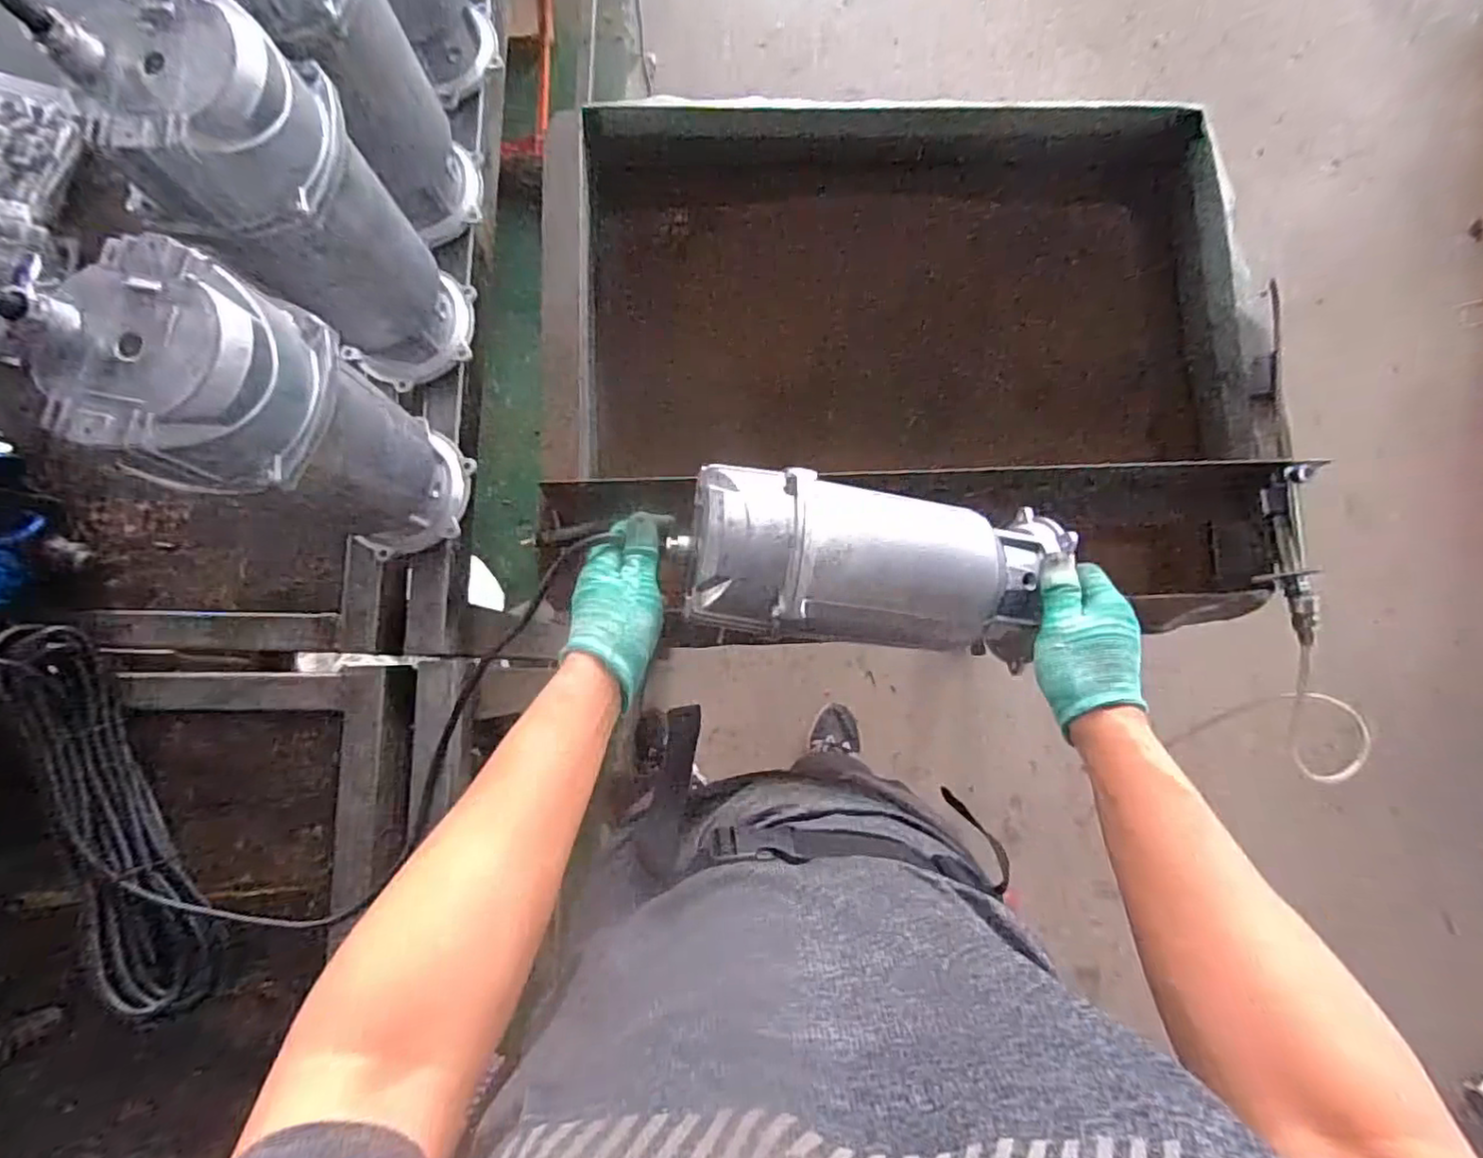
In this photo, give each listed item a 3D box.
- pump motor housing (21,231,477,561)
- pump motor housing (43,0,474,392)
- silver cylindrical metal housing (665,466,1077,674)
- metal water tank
[{"bbox_3d":[-0.319,-0.103,0.491,0.104,0.297,0.123,10,82,0],"label":"pump motor housing"},{"bbox_3d":[-0.331,-0.270,0.513,0.123,0.296,0.124,-1,82,-2],"label":"pump motor housing"},{"bbox_3d":[0.103,-0.008,0.525,0.291,0.100,0.118,7,82,-14],"label":"silver cylindrical metal housing"},{"bbox_3d":[0.172,-0.240,0.765,0.759,0.242,0.603,-5,83,-2],"label":"metal water tank"}]

